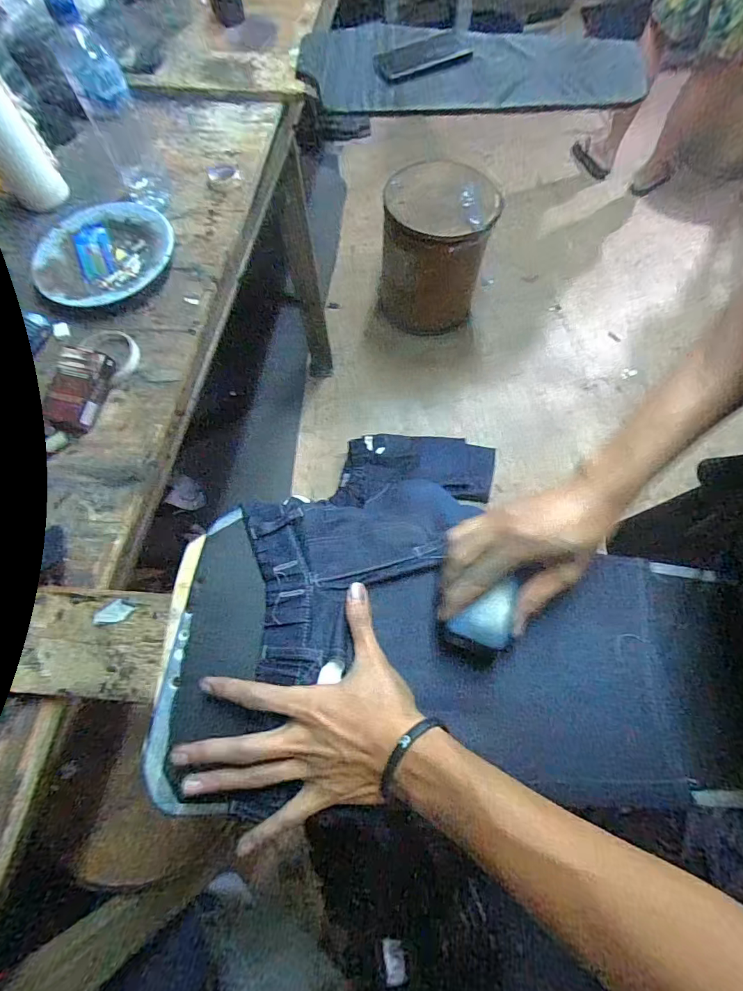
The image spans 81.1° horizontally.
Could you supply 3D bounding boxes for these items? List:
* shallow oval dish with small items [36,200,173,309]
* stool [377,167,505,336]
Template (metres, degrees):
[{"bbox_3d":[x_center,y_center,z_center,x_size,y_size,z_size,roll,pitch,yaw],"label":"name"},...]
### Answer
[{"bbox_3d":[-0.383,-0.347,0.631,0.195,0.033,0.187,-18,68,-6],"label":"shallow oval dish with small items"},{"bbox_3d":[0.228,-0.852,1.549,0.338,0.464,0.308,0,67,1],"label":"stool"}]

